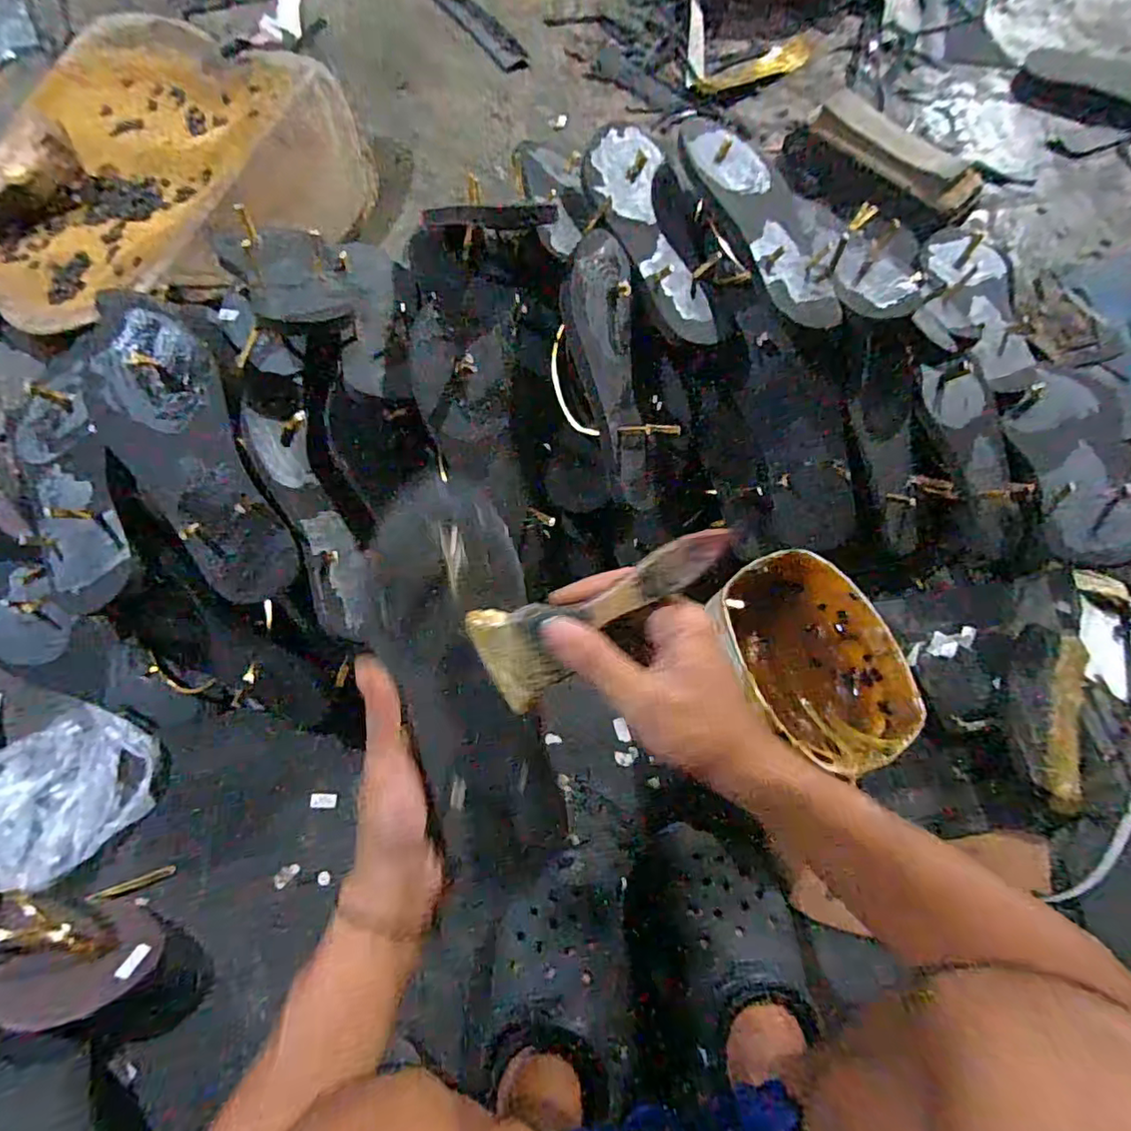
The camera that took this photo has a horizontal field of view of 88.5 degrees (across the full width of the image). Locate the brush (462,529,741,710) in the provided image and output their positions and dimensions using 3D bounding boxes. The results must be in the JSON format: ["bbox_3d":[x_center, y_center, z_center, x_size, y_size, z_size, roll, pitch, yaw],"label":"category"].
[{"bbox_3d":[0.021,0.025,0.311,0.146,0.012,0.054,-25,76,12],"label":"brush"}]

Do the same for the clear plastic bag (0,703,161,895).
[{"bbox_3d":[-0.480,0.217,0.537,0.185,0.042,0.139,-26,77,-7],"label":"clear plastic bag"}]

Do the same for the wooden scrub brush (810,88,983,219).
[{"bbox_3d":[0.426,-0.535,0.763,0.070,0.053,0.234,-42,79,-10],"label":"wooden scrub brush"}]

